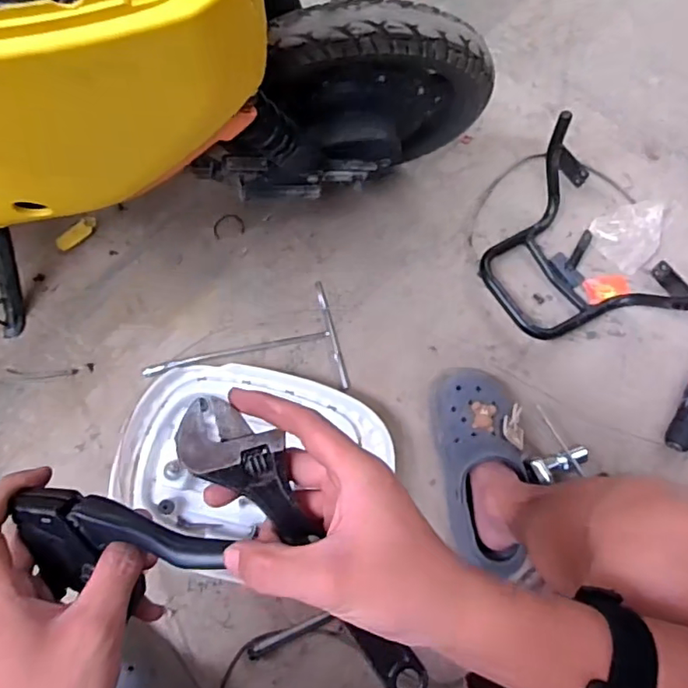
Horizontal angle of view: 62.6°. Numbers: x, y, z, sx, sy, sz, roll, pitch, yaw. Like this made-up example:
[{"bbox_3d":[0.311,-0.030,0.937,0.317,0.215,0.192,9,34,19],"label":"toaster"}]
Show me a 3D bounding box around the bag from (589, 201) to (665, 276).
[{"bbox_3d":[0.478,-0.192,0.943,0.103,0.018,0.134,42,74,13],"label":"bag"}]

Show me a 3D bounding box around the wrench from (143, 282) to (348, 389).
[{"bbox_3d":[-0.150,0.010,0.837,0.280,0.020,0.170,-12,70,-6],"label":"wrench"}]

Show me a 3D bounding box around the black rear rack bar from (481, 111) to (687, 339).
[{"bbox_3d":[0.323,-0.123,0.826,0.203,0.144,0.327,-30,73,-12],"label":"black rear rack bar"}]

